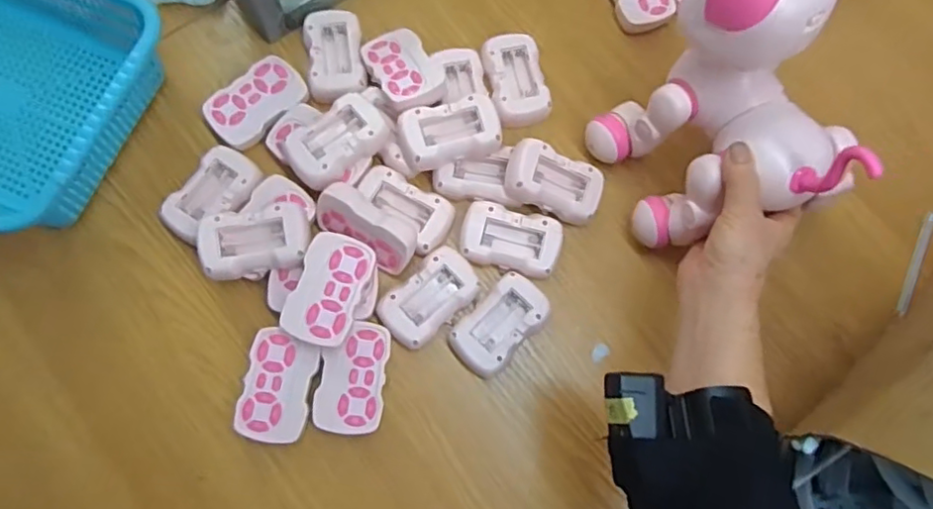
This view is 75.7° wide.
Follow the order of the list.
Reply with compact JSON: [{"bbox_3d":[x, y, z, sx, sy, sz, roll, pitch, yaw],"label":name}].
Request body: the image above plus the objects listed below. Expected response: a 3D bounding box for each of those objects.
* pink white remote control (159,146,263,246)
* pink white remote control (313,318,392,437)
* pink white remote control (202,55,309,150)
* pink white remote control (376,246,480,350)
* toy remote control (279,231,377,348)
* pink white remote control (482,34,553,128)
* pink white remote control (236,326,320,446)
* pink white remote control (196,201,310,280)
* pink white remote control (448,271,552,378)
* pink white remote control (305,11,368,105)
[{"bbox_3d":[-0.214,-0.048,0.513,0.050,0.023,0.085,32,77,5],"label":"pink white remote control"},{"bbox_3d":[-0.090,0.099,0.483,0.051,0.025,0.085,8,76,-1],"label":"pink white remote control"},{"bbox_3d":[-0.186,-0.132,0.537,0.087,0.025,0.053,-43,82,-12],"label":"pink white remote control"},{"bbox_3d":[-0.031,0.037,0.502,0.048,0.021,0.085,43,78,8],"label":"pink white remote control"},{"bbox_3d":[-0.108,0.029,0.479,0.052,0.025,0.084,19,76,2],"label":"toy remote control"},{"bbox_3d":[0.046,-0.159,0.562,0.051,0.029,0.088,-8,76,-5],"label":"pink white remote control"},{"bbox_3d":[-0.148,0.106,0.481,0.053,0.026,0.083,10,76,0],"label":"pink white remote control"},{"bbox_3d":[-0.169,-0.012,0.480,0.081,0.016,0.051,-10,77,-5],"label":"pink white remote control"},{"bbox_3d":[0.028,0.059,0.501,0.050,0.019,0.086,41,78,7],"label":"pink white remote control"},{"bbox_3d":[-0.120,-0.181,0.552,0.050,0.020,0.087,-9,77,-5],"label":"pink white remote control"}]

